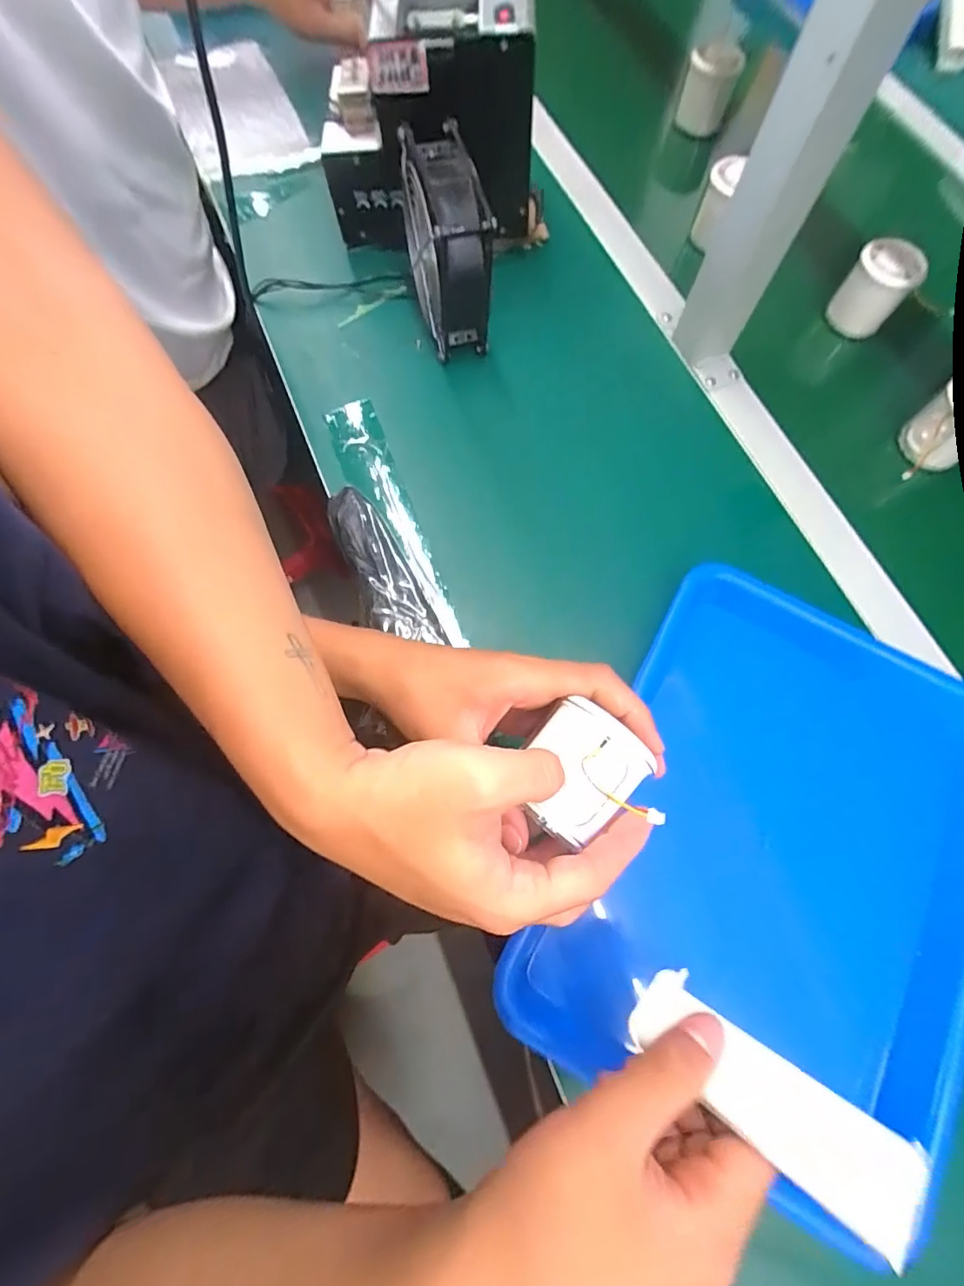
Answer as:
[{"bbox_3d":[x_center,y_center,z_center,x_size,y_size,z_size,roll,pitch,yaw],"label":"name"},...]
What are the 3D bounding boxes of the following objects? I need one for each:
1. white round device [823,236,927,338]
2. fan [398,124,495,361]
[{"bbox_3d":[0.375,-0.338,0.495,0.056,0.059,0.054,0,70,-1],"label":"white round device"},{"bbox_3d":[-0.031,-0.328,0.433,0.054,0.113,0.108,-15,71,-6],"label":"fan"}]

